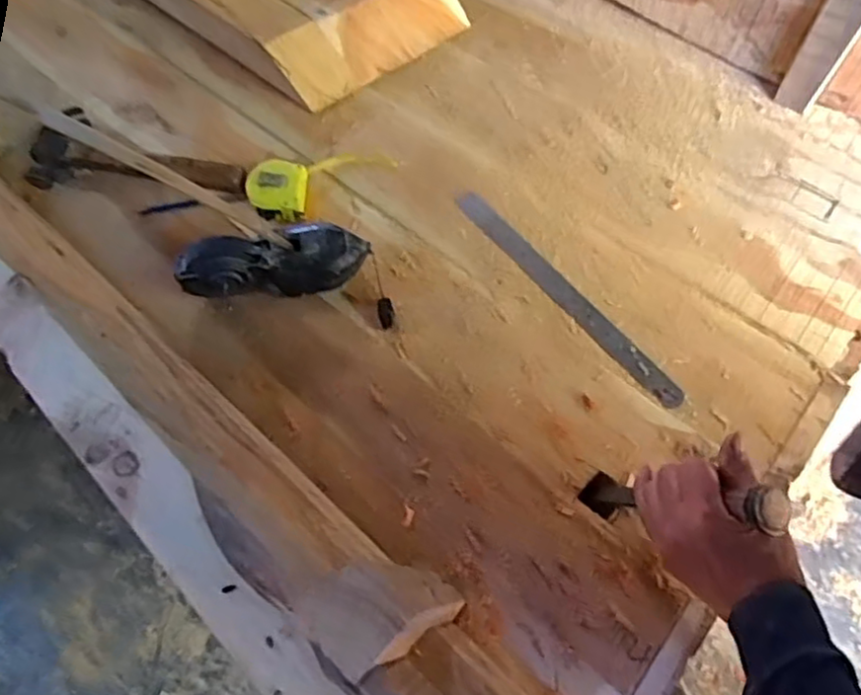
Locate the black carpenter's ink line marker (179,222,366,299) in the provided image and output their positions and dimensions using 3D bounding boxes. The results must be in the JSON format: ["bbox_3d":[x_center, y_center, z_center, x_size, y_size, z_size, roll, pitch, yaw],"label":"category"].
[{"bbox_3d":[-0.161,-0.092,0.691,0.193,0.066,0.067,-7,65,-3],"label":"black carpenter's ink line marker"}]

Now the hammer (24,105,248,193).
[{"bbox_3d":[-0.344,-0.235,0.792,0.267,0.027,0.110,6,64,4],"label":"hammer"}]

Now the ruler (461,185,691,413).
[{"bbox_3d":[0.139,-0.059,0.708,0.030,0.004,0.322,-37,70,-13],"label":"ruler"}]

